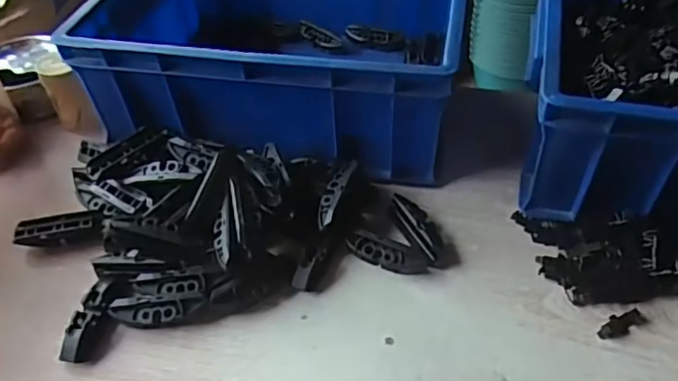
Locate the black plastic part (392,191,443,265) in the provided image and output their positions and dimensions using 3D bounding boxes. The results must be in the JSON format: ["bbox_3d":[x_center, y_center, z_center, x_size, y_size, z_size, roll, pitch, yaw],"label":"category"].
[{"bbox_3d":[0.066,0.029,0.456,0.025,0.022,0.064,-16,46,-13],"label":"black plastic part"}]

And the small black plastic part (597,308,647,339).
[{"bbox_3d":[0.199,0.094,0.397,0.039,0.007,0.014,-21,48,-18],"label":"small black plastic part"}]

